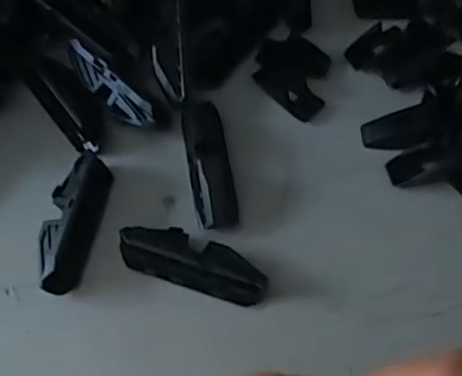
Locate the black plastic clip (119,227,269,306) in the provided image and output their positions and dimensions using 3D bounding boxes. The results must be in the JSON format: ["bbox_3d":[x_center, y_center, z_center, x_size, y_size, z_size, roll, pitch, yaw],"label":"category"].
[{"bbox_3d":[-0.018,0.033,0.295,0.072,0.018,0.024,17,64,8],"label":"black plastic clip"}]

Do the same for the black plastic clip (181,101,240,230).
[{"bbox_3d":[-0.011,-0.014,0.325,0.022,0.012,0.073,-9,63,-5],"label":"black plastic clip"}]

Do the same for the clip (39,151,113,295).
[{"bbox_3d":[-0.078,0.013,0.302,0.021,0.023,0.074,11,63,5],"label":"clip"}]

